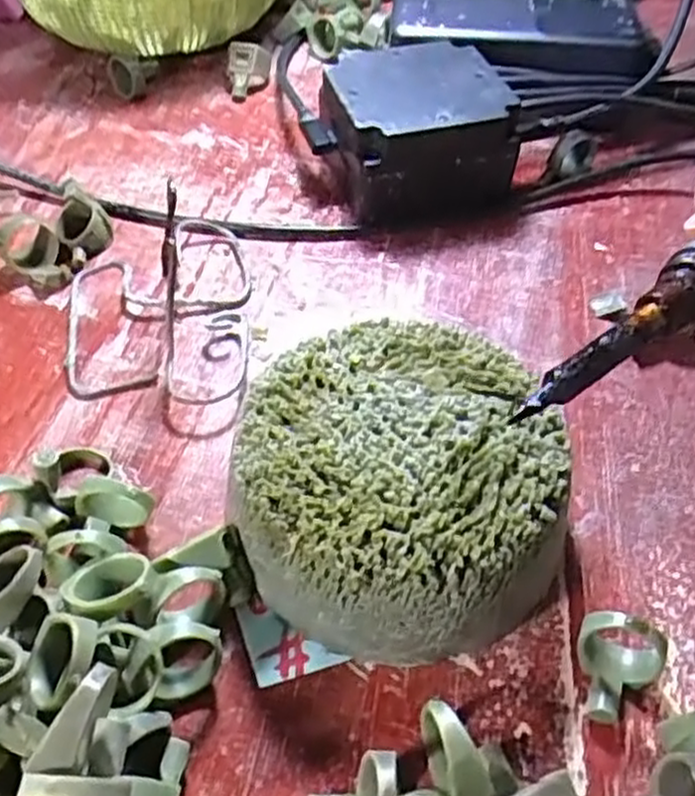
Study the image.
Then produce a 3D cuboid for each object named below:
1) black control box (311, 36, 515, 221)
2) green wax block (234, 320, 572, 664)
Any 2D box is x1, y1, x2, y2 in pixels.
[{"bbox_3d":[0.033,-0.127,0.378,0.086,0.051,0.082,-15,51,-14],"label":"black control box"},{"bbox_3d":[0.014,0.026,0.249,0.097,0.046,0.101,-10,50,-9],"label":"green wax block"}]

